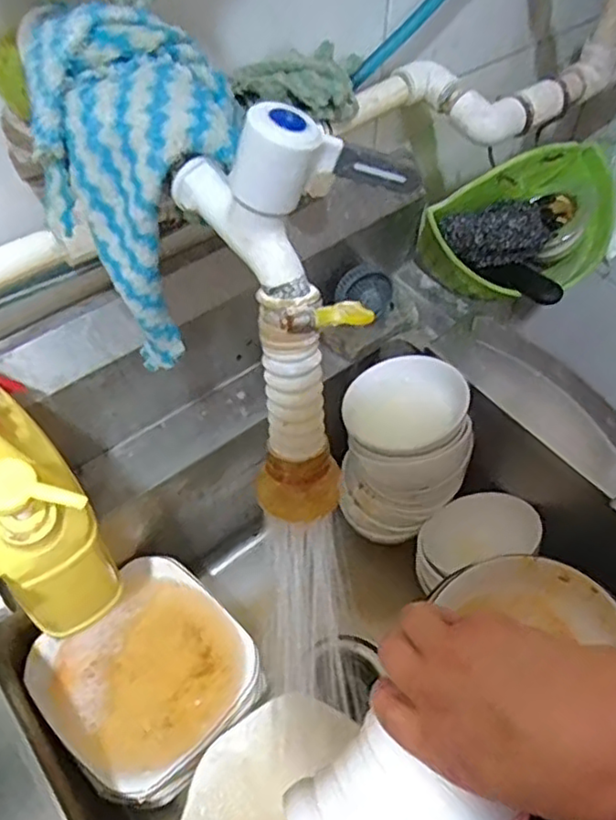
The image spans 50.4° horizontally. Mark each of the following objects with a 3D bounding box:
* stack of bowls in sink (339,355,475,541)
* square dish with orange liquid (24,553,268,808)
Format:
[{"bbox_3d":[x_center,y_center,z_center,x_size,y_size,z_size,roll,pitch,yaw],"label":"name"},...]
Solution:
[{"bbox_3d":[0.101,0.048,0.719,0.122,0.192,0.121,0,53,-1],"label":"stack of bowls in sink"},{"bbox_3d":[-0.152,0.253,0.630,0.178,0.049,0.179,38,61,25],"label":"square dish with orange liquid"}]

